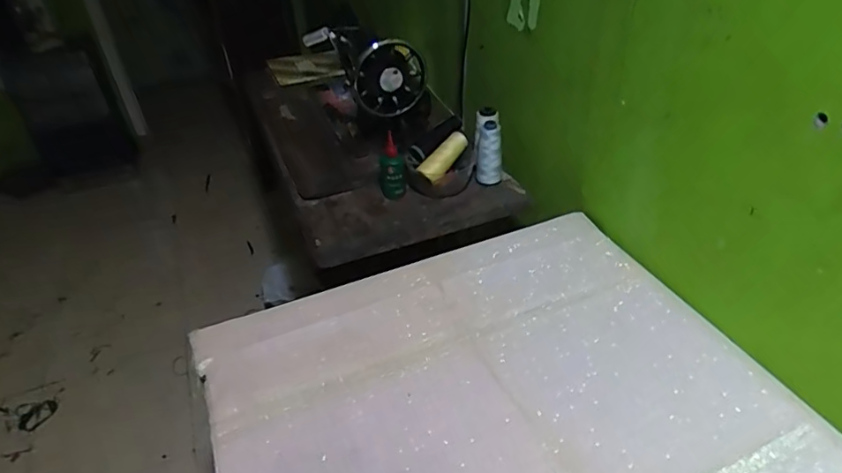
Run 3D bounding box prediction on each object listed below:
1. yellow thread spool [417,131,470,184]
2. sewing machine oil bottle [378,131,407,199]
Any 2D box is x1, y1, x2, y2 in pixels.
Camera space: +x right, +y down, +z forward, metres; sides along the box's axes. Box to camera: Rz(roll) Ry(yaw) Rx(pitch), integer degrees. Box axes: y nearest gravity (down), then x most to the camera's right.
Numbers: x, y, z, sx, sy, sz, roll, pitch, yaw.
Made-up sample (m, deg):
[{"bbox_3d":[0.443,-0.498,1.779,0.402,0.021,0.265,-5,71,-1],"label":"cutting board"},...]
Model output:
[{"bbox_3d":[0.042,-0.143,0.957,0.033,0.033,0.122,23,58,33],"label":"yellow thread spool"},{"bbox_3d":[-0.053,-0.124,0.944,0.042,0.113,0.040,-9,37,-5],"label":"sewing machine oil bottle"}]

